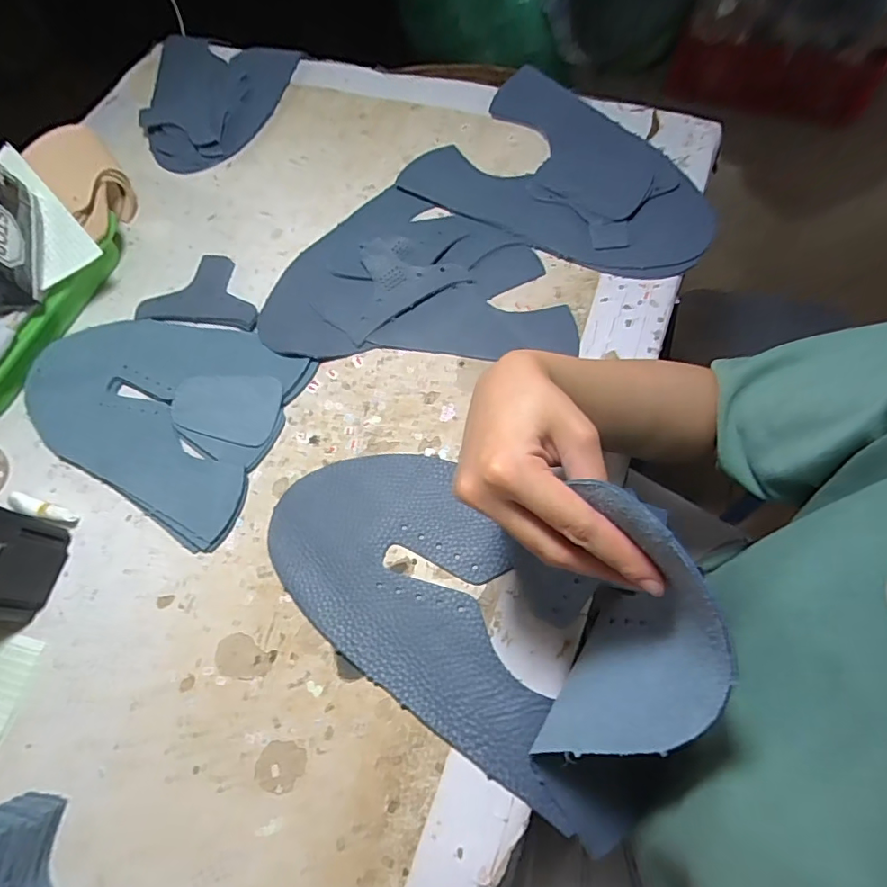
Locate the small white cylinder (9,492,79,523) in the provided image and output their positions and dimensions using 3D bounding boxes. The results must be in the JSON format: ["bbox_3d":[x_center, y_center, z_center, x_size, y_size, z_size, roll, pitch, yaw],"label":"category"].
[{"bbox_3d":[-0.332,0.055,0.434,0.058,0.015,0.014,15,70,12],"label":"small white cylinder"}]

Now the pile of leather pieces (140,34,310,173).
[{"bbox_3d":[-0.296,-0.427,0.632,0.207,0.017,0.218,18,70,13],"label":"pile of leather pieces"}]

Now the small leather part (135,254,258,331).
[{"bbox_3d":[-0.230,-0.149,0.507,0.119,0.008,0.078,7,66,9],"label":"small leather part"}]

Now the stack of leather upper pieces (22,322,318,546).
[{"bbox_3d":[-0.254,-0.040,0.459,0.248,0.014,0.175,23,71,15],"label":"stack of leather upper pieces"}]

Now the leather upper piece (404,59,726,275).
[{"bbox_3d":[0.119,-0.257,0.509,0.196,0.020,0.283,-44,69,-10],"label":"leather upper piece"}]

